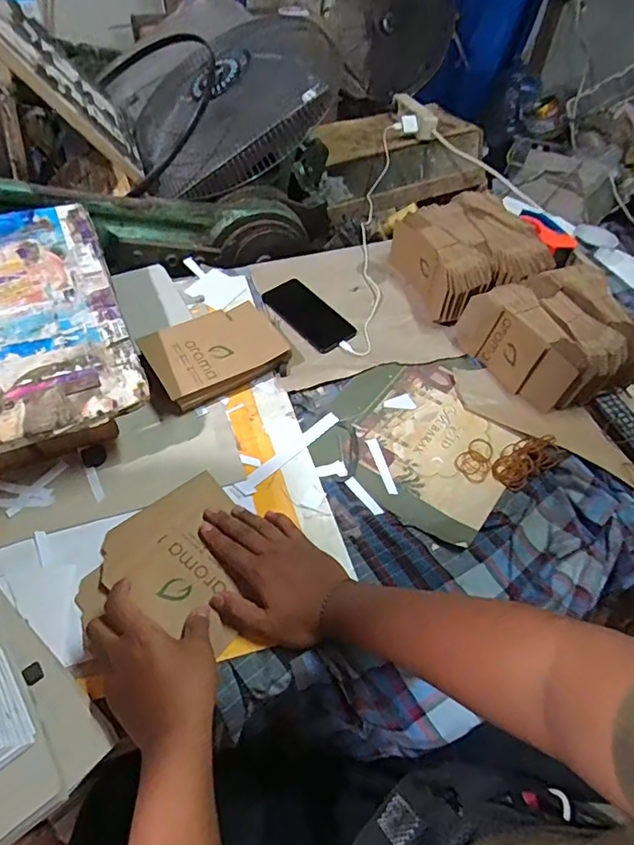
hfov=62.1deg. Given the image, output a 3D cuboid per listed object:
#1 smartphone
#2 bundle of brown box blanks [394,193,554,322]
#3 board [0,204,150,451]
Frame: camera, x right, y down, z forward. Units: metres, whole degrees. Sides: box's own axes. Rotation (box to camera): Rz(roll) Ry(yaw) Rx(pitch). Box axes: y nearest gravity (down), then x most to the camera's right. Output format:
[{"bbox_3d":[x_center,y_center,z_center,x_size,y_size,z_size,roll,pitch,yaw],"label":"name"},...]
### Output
[{"bbox_3d":[-0.013,-0.182,0.883,0.081,0.012,0.170,-30,58,-25],"label":"smartphone"},{"bbox_3d":[0.265,-0.282,0.911,0.211,0.104,0.215,-19,54,-18],"label":"bundle of brown box blanks"},{"bbox_3d":[-0.411,-0.134,0.671,0.301,0.015,0.406,-18,60,-18],"label":"board"}]

